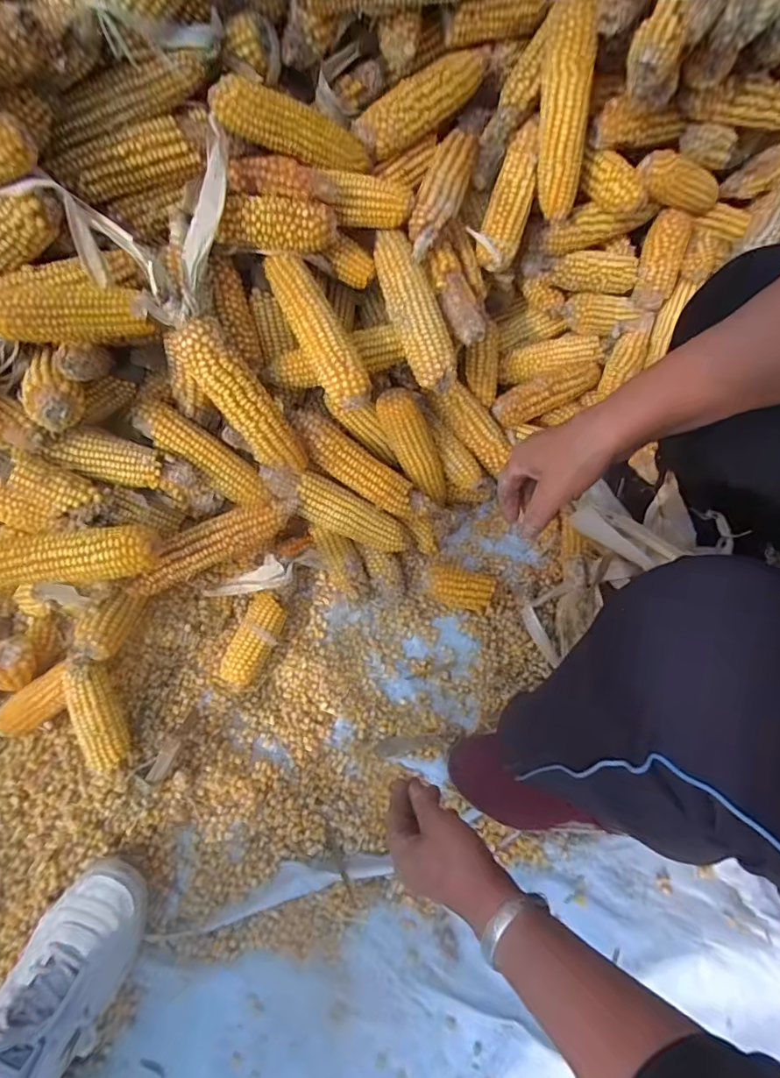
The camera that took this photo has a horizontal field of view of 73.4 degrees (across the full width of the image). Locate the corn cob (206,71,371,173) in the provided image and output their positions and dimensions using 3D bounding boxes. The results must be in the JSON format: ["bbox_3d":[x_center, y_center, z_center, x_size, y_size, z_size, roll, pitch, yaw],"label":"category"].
[{"bbox_3d":[-0.086,-0.395,0.504,0.168,0.045,0.046,-8,67,-37],"label":"corn cob"}]

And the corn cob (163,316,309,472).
[{"bbox_3d":[-0.157,-0.144,0.552,0.052,0.179,0.054,-48,35,-14],"label":"corn cob"}]

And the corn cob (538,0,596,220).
[{"bbox_3d":[0.182,-0.441,0.551,0.045,0.183,0.053,-21,50,-7],"label":"corn cob"}]

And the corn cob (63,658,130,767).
[{"bbox_3d":[-0.321,0.188,0.576,0.045,0.051,0.124,-11,102,-4],"label":"corn cob"}]

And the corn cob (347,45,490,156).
[{"bbox_3d":[0.036,-0.465,0.554,0.168,0.049,0.041,-37,75,-12],"label":"corn cob"}]

